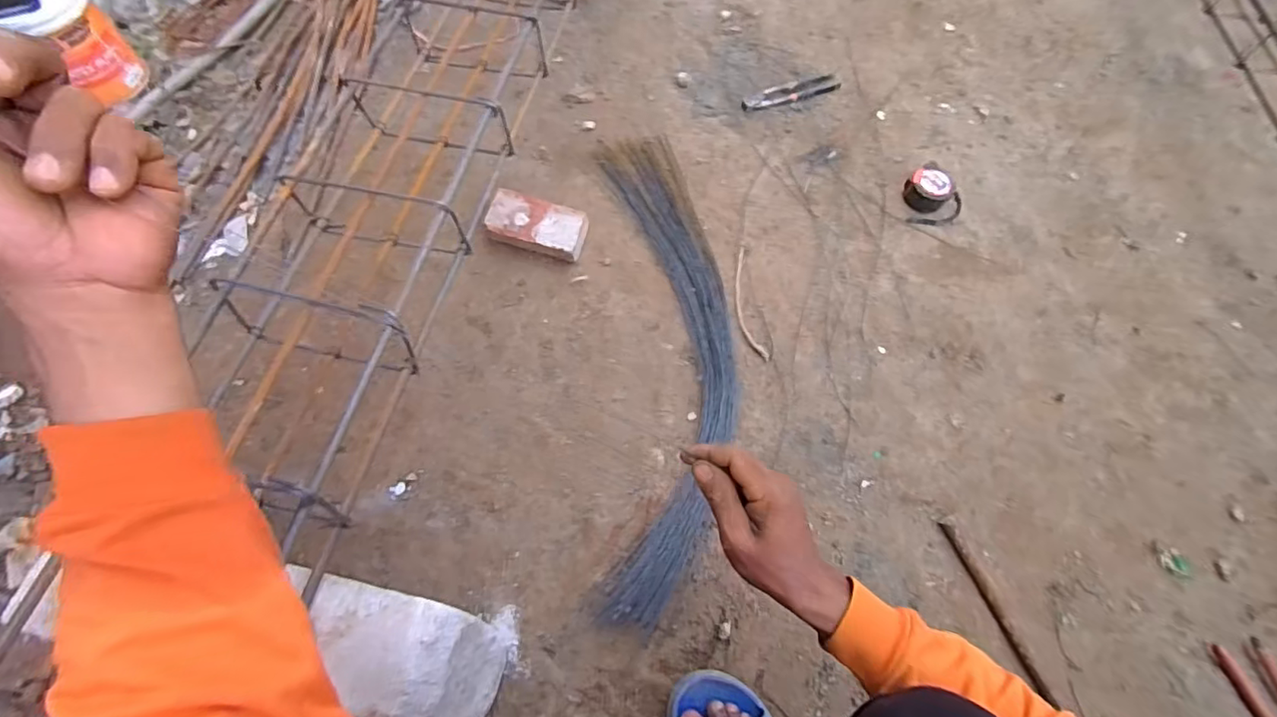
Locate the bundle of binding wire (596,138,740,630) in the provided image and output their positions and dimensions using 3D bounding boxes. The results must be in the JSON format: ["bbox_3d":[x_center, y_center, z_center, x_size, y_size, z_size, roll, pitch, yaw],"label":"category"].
[{"bbox_3d":[0.042,-0.048,0.864,0.217,0.055,0.832,1,65,-2],"label":"bundle of binding wire"}]

